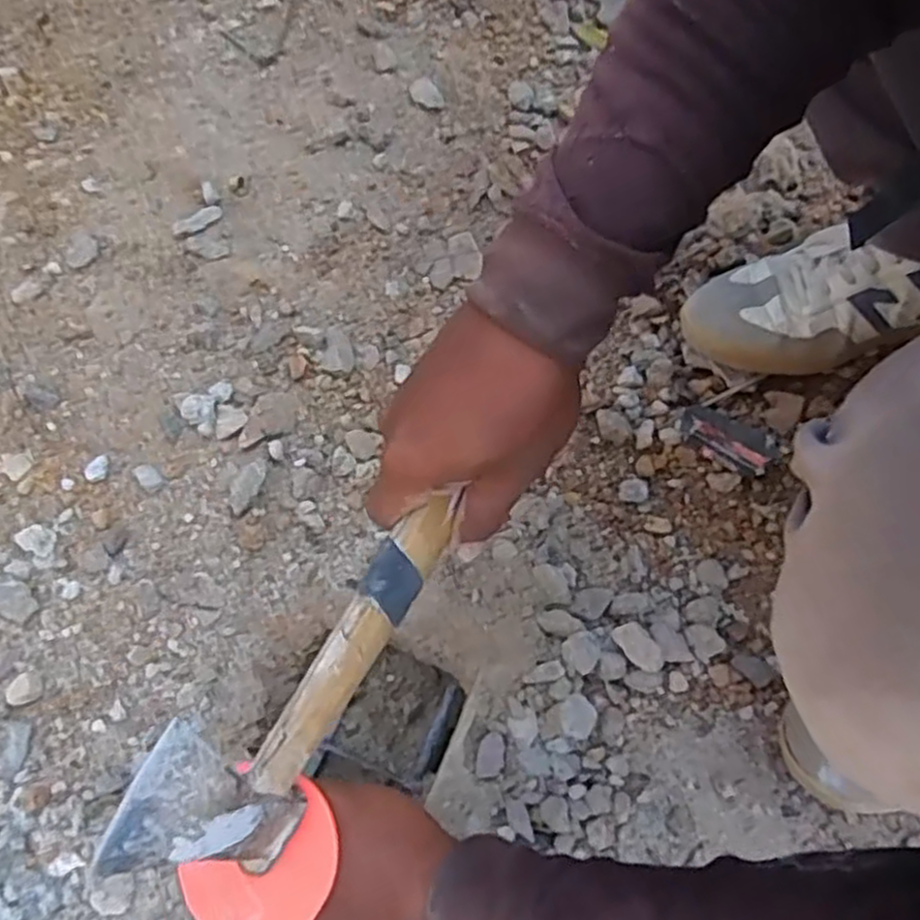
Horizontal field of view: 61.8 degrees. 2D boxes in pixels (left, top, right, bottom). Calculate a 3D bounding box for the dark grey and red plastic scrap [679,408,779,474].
[{"bbox_3d":[0.206,-0.017,0.596,0.073,0.012,0.035,29,69,11],"label":"dark grey and red plastic scrap"}]

